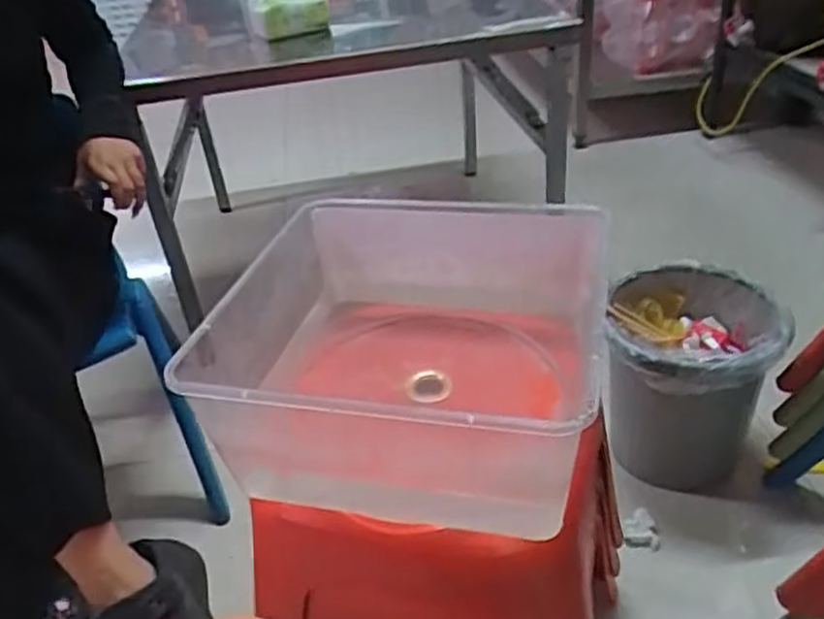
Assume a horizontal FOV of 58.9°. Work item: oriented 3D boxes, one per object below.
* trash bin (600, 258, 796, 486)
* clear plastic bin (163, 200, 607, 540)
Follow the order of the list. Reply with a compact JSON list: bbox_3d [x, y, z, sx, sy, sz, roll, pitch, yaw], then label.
[{"bbox_3d":[0.409,0.114,1.106,0.220,0.300,0.251,4,35,13],"label":"trash bin"},{"bbox_3d":[-0.005,0.031,0.623,0.297,0.130,0.299,5,35,14],"label":"clear plastic bin"}]

